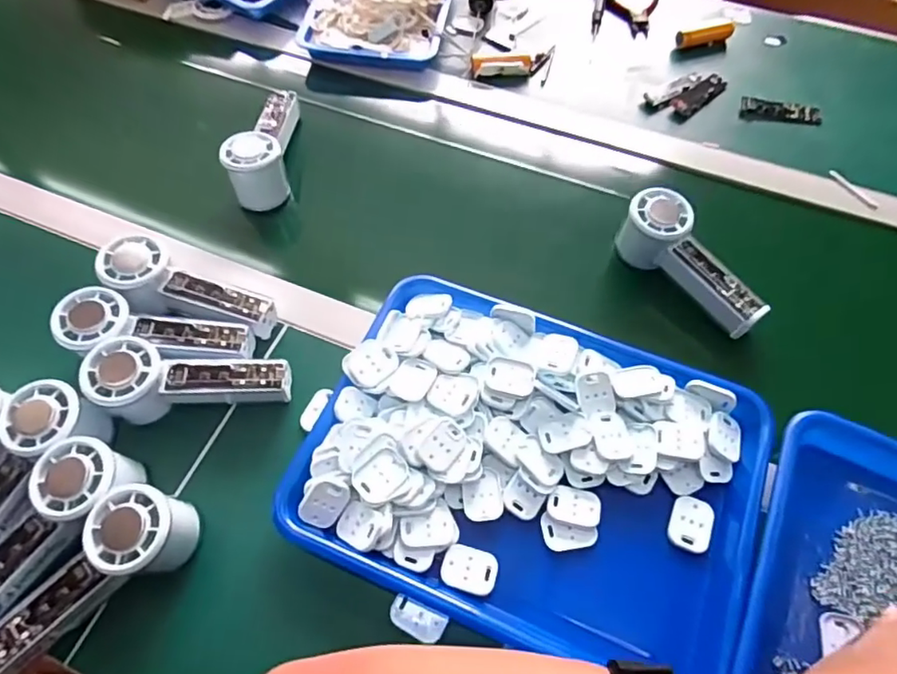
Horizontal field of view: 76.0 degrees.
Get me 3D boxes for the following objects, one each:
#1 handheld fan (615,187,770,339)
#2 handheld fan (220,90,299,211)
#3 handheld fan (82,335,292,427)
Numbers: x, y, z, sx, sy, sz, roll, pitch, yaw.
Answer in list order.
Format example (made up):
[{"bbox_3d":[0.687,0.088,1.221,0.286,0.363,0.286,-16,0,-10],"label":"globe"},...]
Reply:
[{"bbox_3d":[0.228,-0.070,0.530,0.050,0.054,0.150,-34,65,-16],"label":"handheld fan"},{"bbox_3d":[-0.194,-0.204,0.617,0.053,0.084,0.138,-2,60,-2],"label":"handheld fan"},{"bbox_3d":[-0.211,0.040,0.478,0.154,0.061,0.055,3,59,-15],"label":"handheld fan"}]

